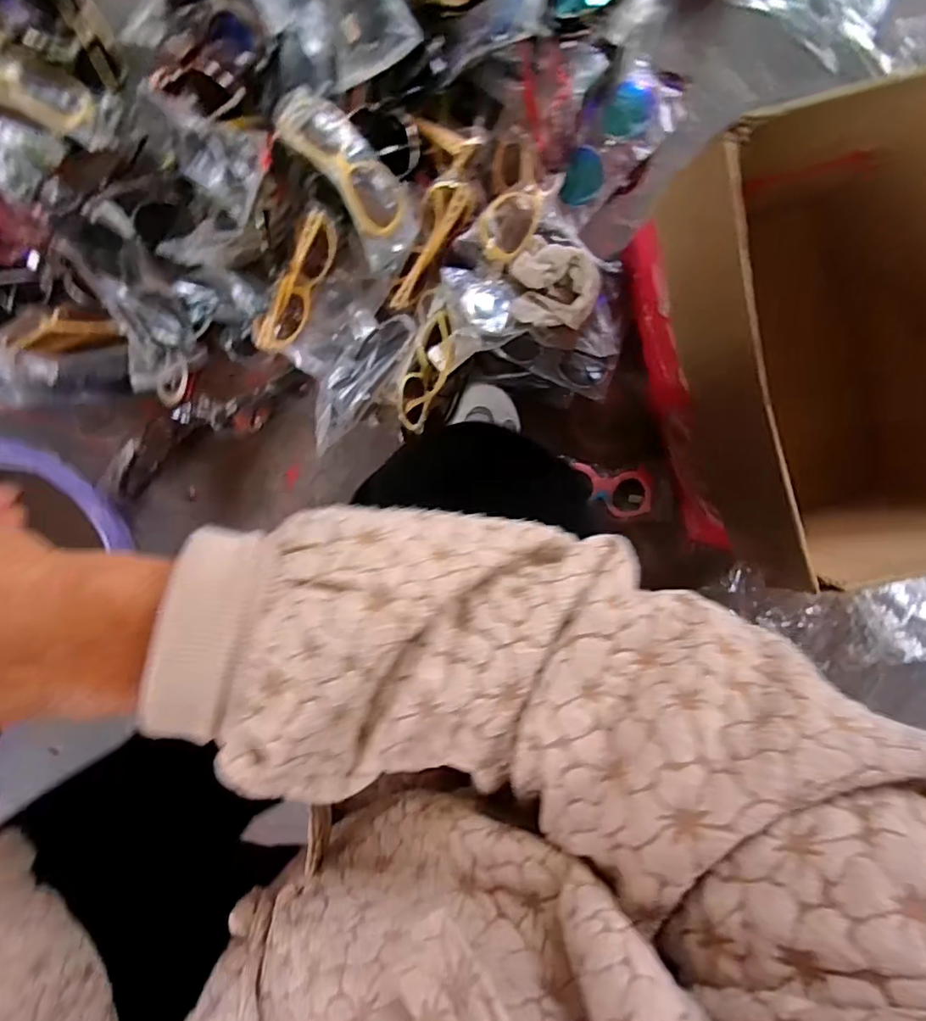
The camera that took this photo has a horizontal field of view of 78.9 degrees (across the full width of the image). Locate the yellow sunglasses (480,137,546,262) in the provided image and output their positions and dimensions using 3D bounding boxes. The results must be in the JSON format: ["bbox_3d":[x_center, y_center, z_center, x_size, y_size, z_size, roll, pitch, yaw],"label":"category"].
[{"bbox_3d":[0.055,-0.333,0.603,0.059,0.043,0.120,12,95,-6],"label":"yellow sunglasses"}]

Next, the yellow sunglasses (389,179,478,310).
[{"bbox_3d":[-0.039,-0.287,0.617,0.048,0.035,0.140,30,116,-7],"label":"yellow sunglasses"}]

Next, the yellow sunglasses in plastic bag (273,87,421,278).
[{"bbox_3d":[-0.111,-0.338,0.573,0.073,0.050,0.181,-39,114,0],"label":"yellow sunglasses in plastic bag"}]

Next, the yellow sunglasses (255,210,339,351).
[{"bbox_3d":[-0.173,-0.236,0.593,0.033,0.031,0.146,30,106,-7],"label":"yellow sunglasses"}]

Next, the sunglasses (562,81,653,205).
[{"bbox_3d":[0.162,-0.412,0.633,0.053,0.032,0.144,34,107,-8],"label":"sunglasses"}]

